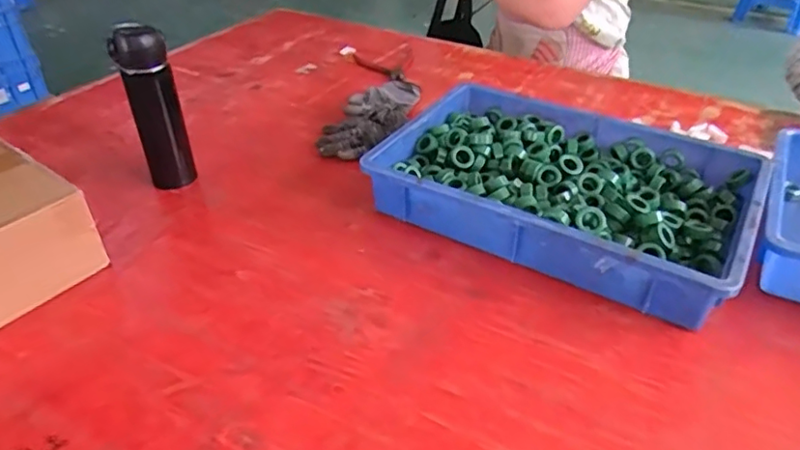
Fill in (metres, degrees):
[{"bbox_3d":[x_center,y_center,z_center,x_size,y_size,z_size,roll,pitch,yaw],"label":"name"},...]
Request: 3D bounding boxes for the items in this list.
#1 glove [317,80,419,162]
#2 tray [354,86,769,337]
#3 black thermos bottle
[{"bbox_3d":[-0.040,-0.184,0.966,0.101,0.035,0.267,14,39,18],"label":"glove"},{"bbox_3d":[0.213,-0.055,0.762,0.428,0.080,0.310,20,41,24],"label":"tray"},{"bbox_3d":[-0.316,-0.148,0.757,0.063,0.208,0.051,-14,39,-18],"label":"black thermos bottle"}]

